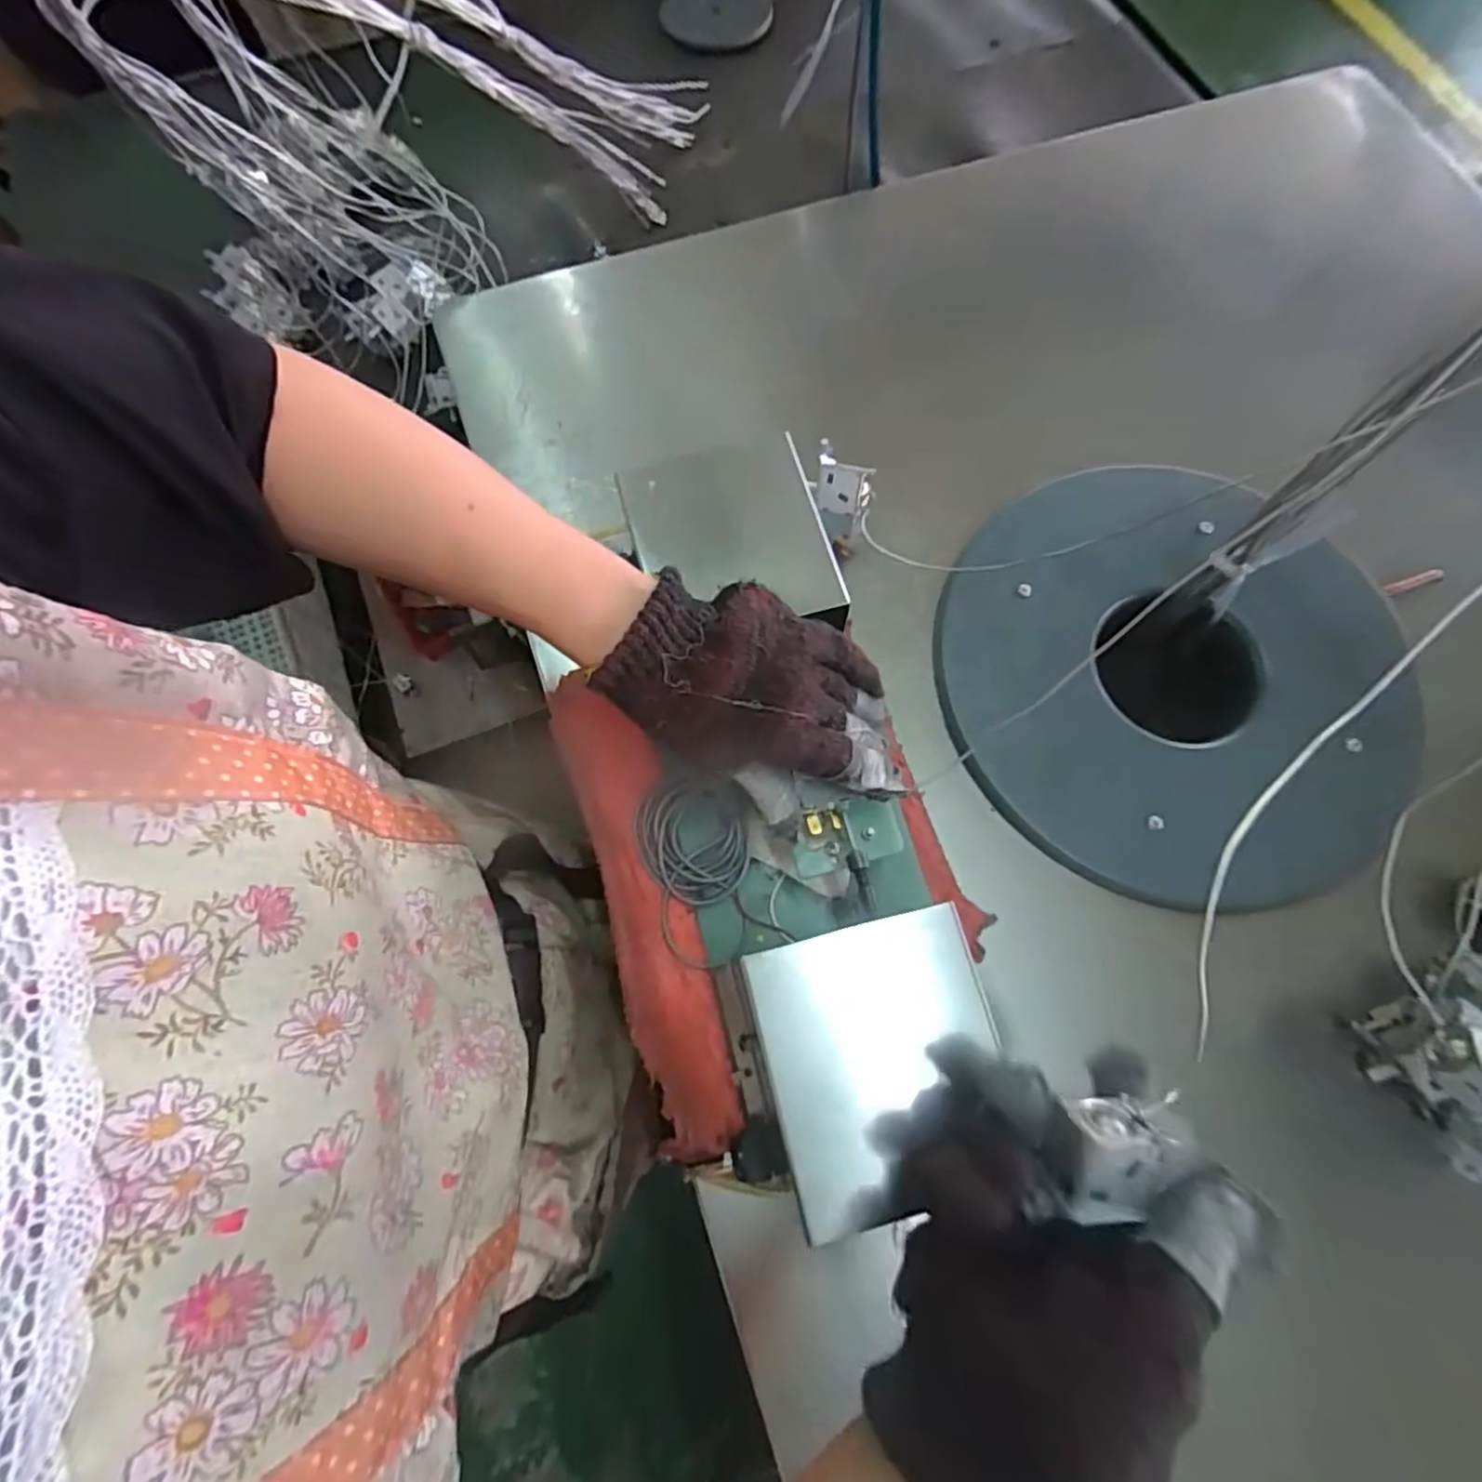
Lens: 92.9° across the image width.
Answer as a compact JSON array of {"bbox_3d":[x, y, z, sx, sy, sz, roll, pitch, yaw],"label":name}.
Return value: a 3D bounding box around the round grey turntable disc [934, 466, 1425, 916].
[{"bbox_3d":[0.285,-0.047,0.475,0.295,0.035,0.290,0,72,-1],"label":"round grey turntable disc"}]

